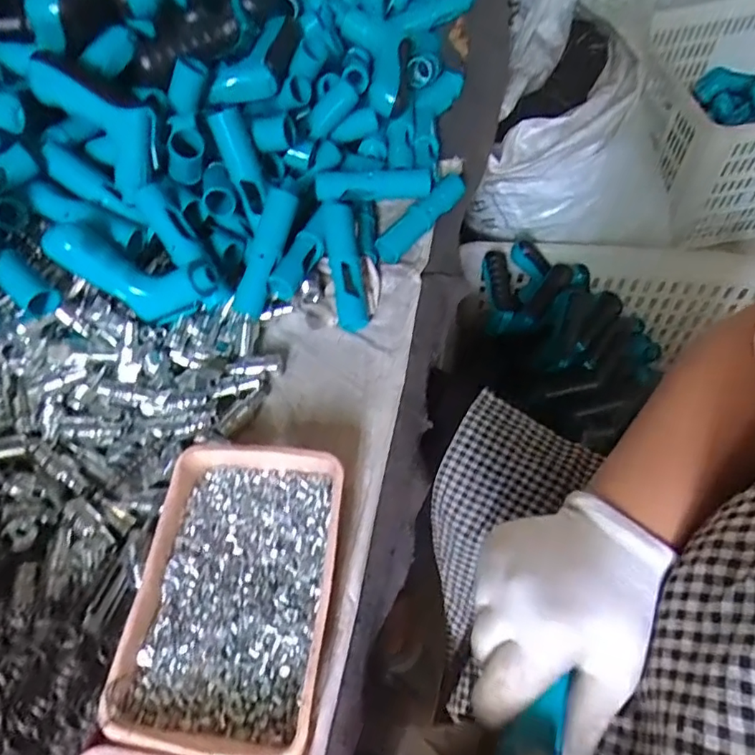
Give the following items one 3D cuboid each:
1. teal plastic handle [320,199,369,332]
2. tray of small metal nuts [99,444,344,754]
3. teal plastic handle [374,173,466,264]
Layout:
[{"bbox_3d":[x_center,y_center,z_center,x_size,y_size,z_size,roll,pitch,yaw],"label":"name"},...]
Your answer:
[{"bbox_3d":[-0.034,-0.117,0.543,0.031,0.033,0.144,-10,78,-4],"label":"teal plastic handle"},{"bbox_3d":[-0.100,0.150,0.400,0.138,0.035,0.203,3,59,8],"label":"tray of small metal nuts"},{"bbox_3d":[0.046,-0.171,0.587,0.027,0.030,0.124,34,68,23],"label":"teal plastic handle"}]

